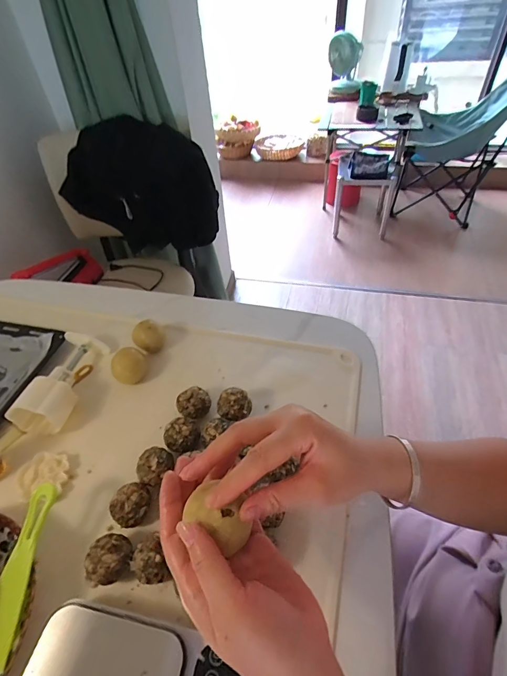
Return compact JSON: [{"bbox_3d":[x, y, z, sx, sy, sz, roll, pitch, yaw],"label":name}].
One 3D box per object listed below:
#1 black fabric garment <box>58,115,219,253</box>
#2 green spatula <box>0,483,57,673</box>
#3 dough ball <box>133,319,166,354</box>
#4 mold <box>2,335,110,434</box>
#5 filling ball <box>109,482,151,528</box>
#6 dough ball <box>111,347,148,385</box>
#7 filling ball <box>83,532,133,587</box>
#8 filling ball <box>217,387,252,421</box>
[{"bbox_3d":[-0.337,-0.447,1.102,0.433,0.347,0.070,-5,46,0],"label":"black fabric garment"},{"bbox_3d":[-0.213,0.209,0.333,0.035,0.009,0.138,2,59,5],"label":"green spatula"},{"bbox_3d":[-0.157,-0.003,0.552,0.043,0.044,0.043,-1,46,1],"label":"dough ball"},{"bbox_3d":[-0.258,0.051,0.495,0.070,0.061,0.149,6,47,8],"label":"mold"},{"bbox_3d":[-0.124,0.177,0.379,0.039,0.043,0.033,-35,54,-28],"label":"filling ball"},{"bbox_3d":[-0.172,0.042,0.511,0.047,0.043,0.039,-23,49,-18],"label":"dough ball"},{"bbox_3d":[-0.134,0.211,0.346,0.039,0.038,0.036,-1,46,1],"label":"filling ball"},{"bbox_3d":[-0.023,0.089,0.456,0.042,0.044,0.034,-8,46,-5],"label":"filling ball"}]

